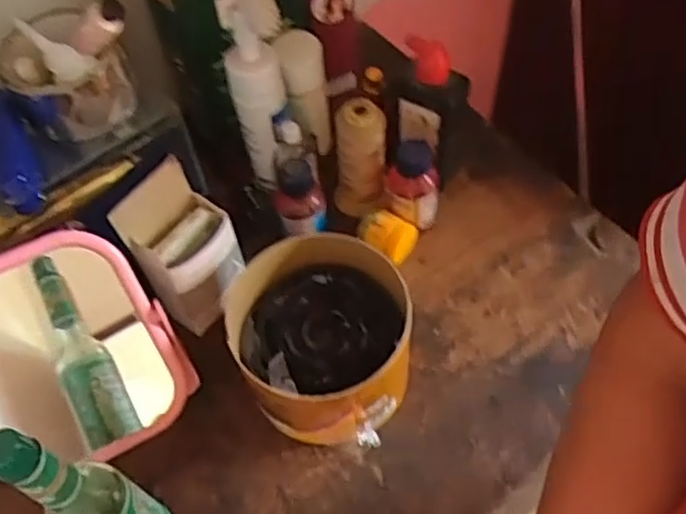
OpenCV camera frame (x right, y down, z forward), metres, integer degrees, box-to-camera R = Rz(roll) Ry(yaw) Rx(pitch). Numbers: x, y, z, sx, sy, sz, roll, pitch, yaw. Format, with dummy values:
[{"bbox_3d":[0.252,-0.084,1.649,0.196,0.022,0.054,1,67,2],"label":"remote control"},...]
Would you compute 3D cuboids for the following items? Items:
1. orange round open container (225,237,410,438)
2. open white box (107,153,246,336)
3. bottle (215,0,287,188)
[{"bbox_3d":[-0.016,0.070,0.551,0.135,0.108,0.139,-1,61,2],"label":"orange round open container"},{"bbox_3d":[-0.133,-0.002,0.578,0.064,0.143,0.078,31,64,19],"label":"open white box"},{"bbox_3d":[-0.075,-0.147,0.614,0.051,0.200,0.063,-7,61,-1],"label":"bottle"}]

